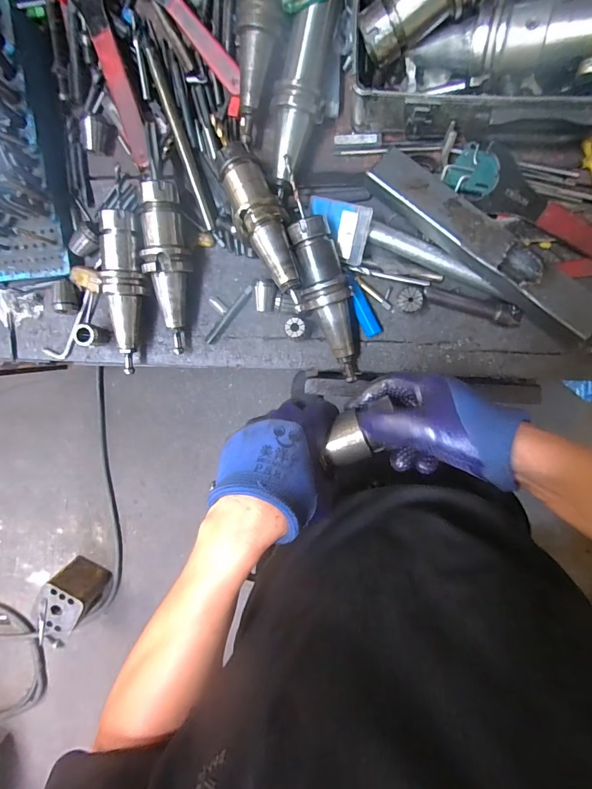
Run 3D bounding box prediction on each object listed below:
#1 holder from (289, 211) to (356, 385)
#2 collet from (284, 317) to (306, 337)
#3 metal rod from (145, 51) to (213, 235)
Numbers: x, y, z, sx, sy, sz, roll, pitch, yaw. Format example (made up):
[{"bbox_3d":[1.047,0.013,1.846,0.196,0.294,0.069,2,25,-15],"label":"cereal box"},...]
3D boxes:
[{"bbox_3d":[0.040,-0.110,0.464,0.058,0.056,0.194,-13,97,7],"label":"holder"},{"bbox_3d":[0.000,-0.084,0.478,0.023,0.039,0.024,1,98,5],"label":"collet"},{"bbox_3d":[-0.142,-0.311,0.466,0.012,0.011,0.217,-17,97,7],"label":"metal rod"}]

